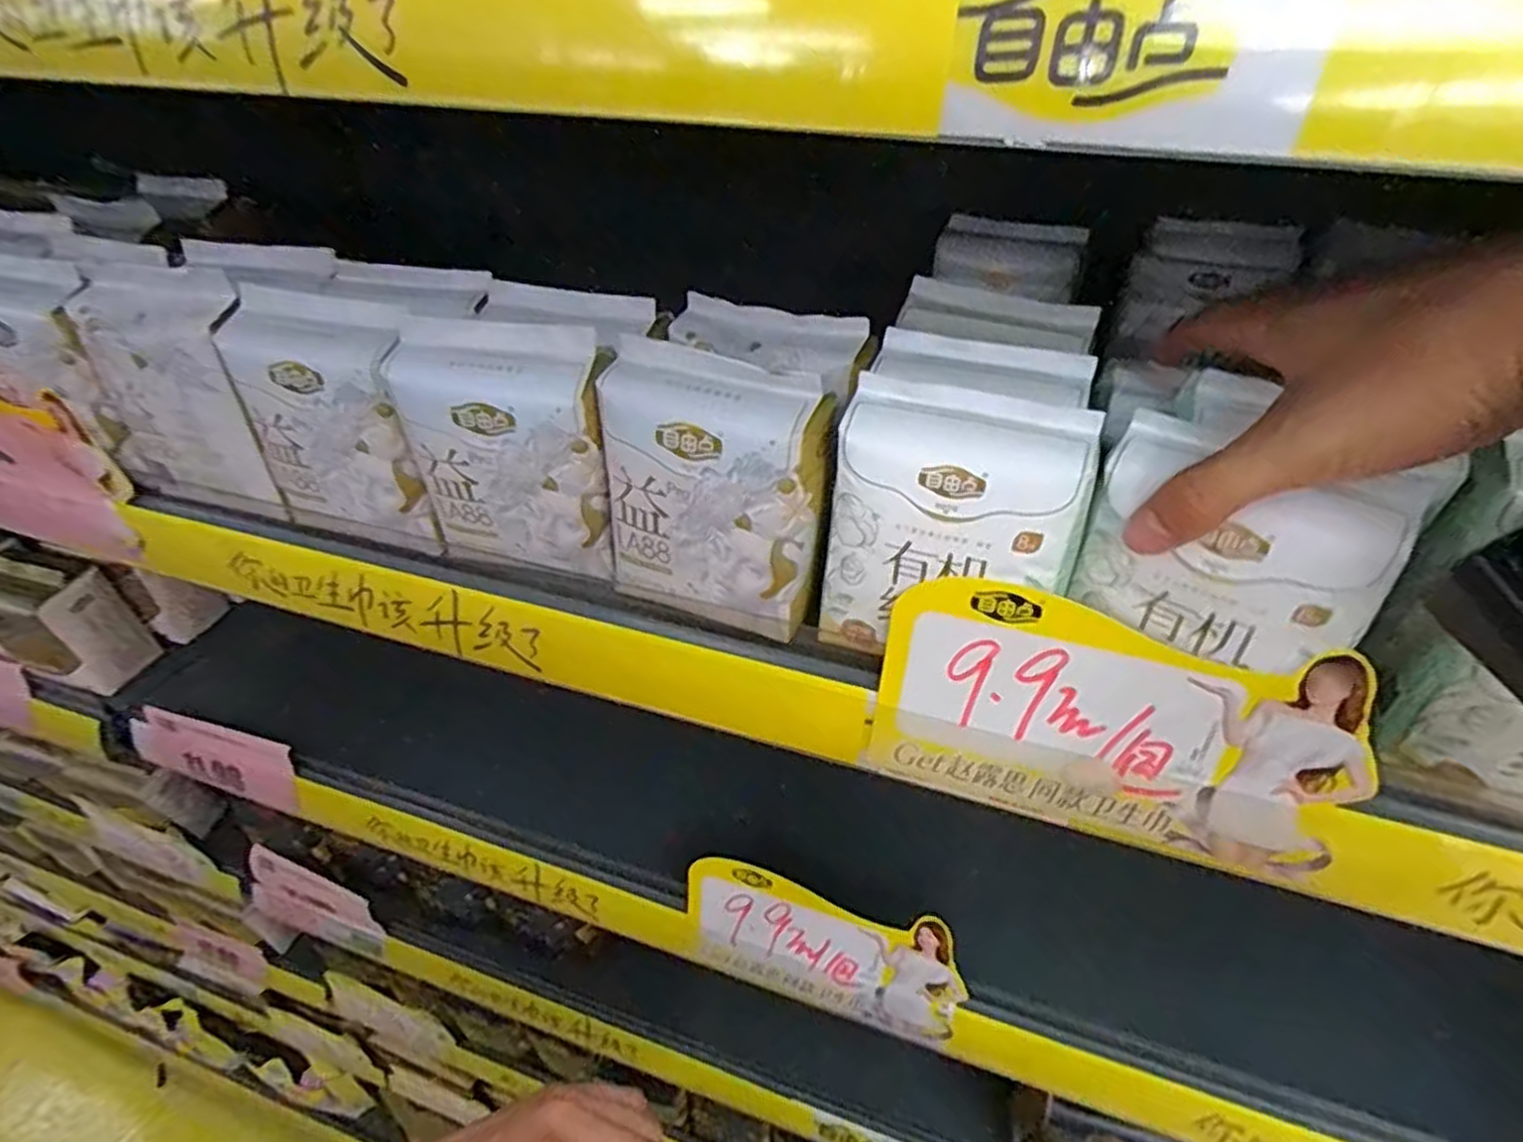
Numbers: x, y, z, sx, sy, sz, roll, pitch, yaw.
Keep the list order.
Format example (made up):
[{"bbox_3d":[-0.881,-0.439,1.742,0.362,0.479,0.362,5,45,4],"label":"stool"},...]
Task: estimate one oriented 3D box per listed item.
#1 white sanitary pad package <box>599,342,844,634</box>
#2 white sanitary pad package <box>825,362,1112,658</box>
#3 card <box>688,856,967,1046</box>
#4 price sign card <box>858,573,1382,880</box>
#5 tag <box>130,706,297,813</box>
[{"bbox_3d":[-0.020,-0.033,0.332,0.093,0.107,0.040,21,42,24],"label":"white sanitary pad package"},{"bbox_3d":[0.074,-0.016,0.309,0.091,0.103,0.037,11,39,13],"label":"white sanitary pad package"},{"bbox_3d":[0.036,0.231,0.476,0.170,0.088,0.006,13,23,13],"label":"card"},{"bbox_3d":[0.132,0.061,0.301,0.173,0.098,0.006,13,24,14],"label":"price sign card"},{"bbox_3d":[-0.420,0.145,0.600,0.151,0.058,0.012,14,18,10],"label":"tag"}]

